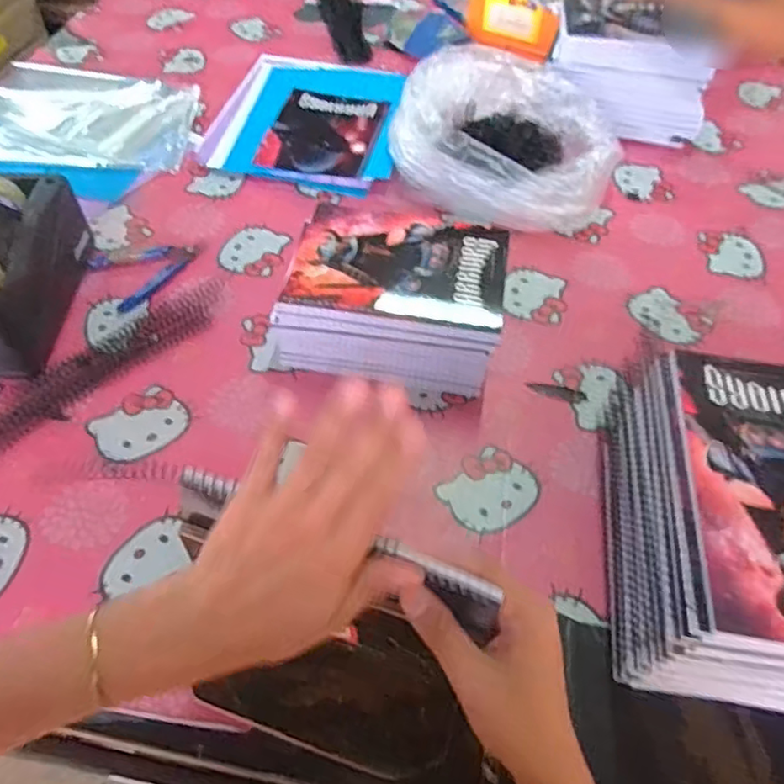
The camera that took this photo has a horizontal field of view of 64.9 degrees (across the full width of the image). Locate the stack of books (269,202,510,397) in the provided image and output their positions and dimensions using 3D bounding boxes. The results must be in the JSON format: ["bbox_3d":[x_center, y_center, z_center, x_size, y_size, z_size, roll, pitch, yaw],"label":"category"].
[{"bbox_3d":[0.001,-0.093,0.600,0.198,0.089,0.147,10,54,5],"label":"stack of books"}]

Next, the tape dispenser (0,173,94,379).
[{"bbox_3d":[-0.358,-0.123,0.583,0.070,0.120,0.196,5,54,1],"label":"tape dispenser"}]

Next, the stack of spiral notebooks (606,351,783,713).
[{"bbox_3d":[0.246,0.102,0.430,0.151,0.150,0.193,7,54,3],"label":"stack of spiral notebooks"}]

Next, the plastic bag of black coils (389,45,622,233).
[{"bbox_3d":[0.137,-0.312,0.763,0.269,0.090,0.223,20,56,12],"label":"plastic bag of black coils"}]

